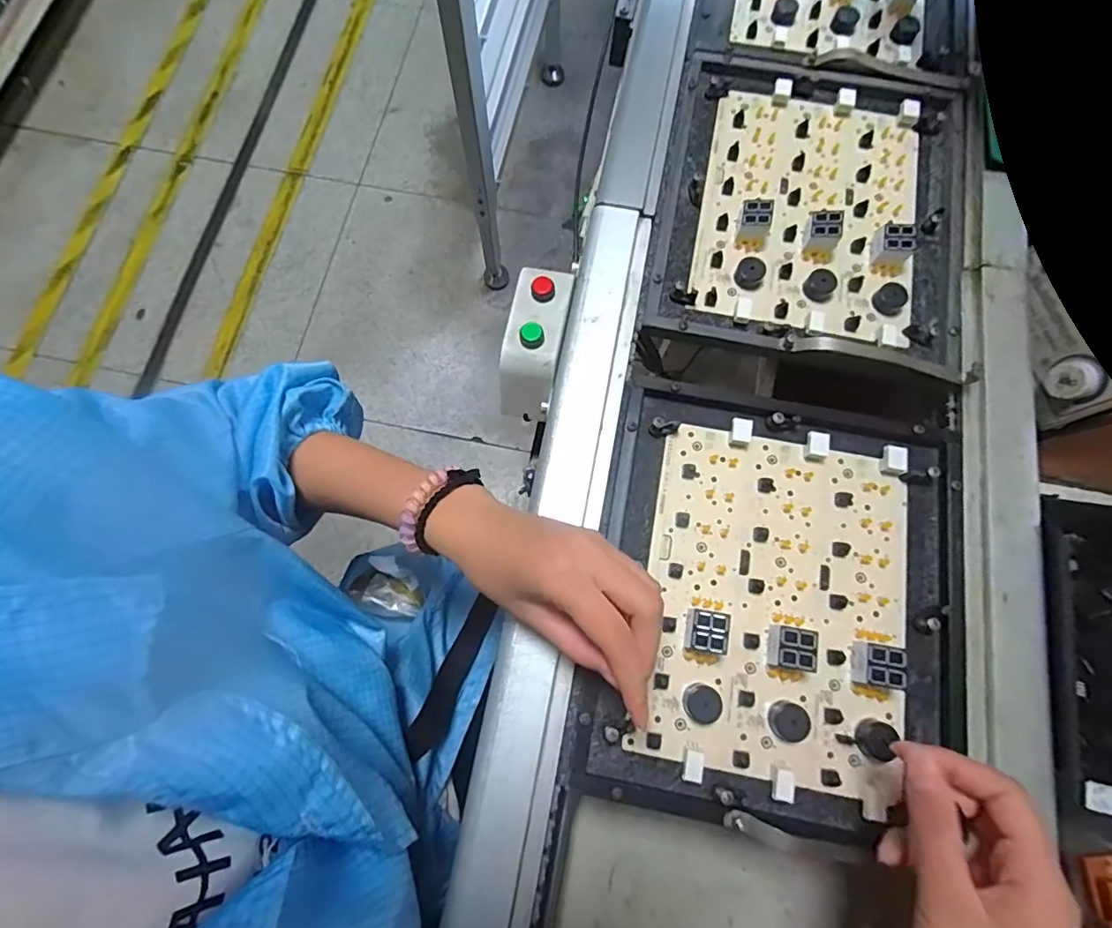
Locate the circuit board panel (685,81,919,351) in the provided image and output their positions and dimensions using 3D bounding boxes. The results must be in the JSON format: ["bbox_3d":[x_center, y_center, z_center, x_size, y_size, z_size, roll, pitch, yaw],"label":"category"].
[{"bbox_3d":[0.204,-0.212,0.422,0.164,0.022,0.228,13,75,3],"label":"circuit board panel"}]

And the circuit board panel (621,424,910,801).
[{"bbox_3d":[0.144,0.085,0.342,0.164,0.018,0.214,12,75,3],"label":"circuit board panel"}]

